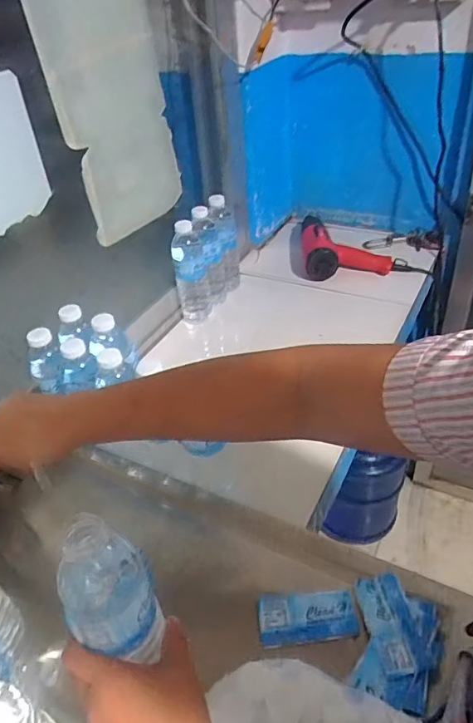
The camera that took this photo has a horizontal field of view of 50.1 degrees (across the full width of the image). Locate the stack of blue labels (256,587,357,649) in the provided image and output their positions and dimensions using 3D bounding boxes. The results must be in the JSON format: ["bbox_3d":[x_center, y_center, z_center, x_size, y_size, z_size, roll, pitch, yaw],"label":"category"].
[{"bbox_3d":[0.075,0.270,0.536,0.101,0.010,0.050,-4,39,3],"label":"stack of blue labels"}]

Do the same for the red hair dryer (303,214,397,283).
[{"bbox_3d":[0.244,-0.255,1.125,0.192,0.082,0.135,-2,39,5],"label":"red hair dryer"}]

